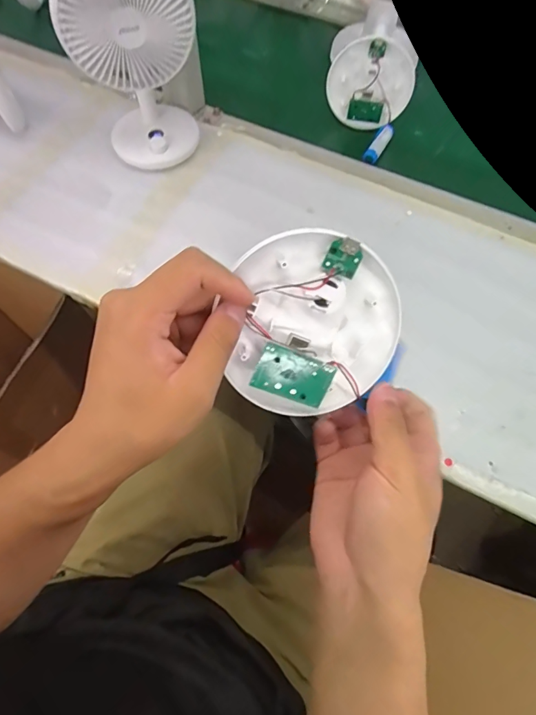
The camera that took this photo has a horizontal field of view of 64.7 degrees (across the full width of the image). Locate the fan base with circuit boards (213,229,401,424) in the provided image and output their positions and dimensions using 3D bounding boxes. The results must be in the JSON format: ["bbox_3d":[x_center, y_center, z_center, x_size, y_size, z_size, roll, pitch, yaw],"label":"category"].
[{"bbox_3d":[0.029,-0.017,0.248,0.096,0.016,0.108,1,106,-9],"label":"fan base with circuit boards"}]

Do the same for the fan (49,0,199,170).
[{"bbox_3d":[-0.145,-0.322,0.461,0.127,0.223,0.086,-14,65,-9],"label":"fan"}]

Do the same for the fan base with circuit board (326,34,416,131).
[{"bbox_3d":[0.133,-0.353,0.562,0.105,0.124,0.033,21,65,7],"label":"fan base with circuit board"}]

